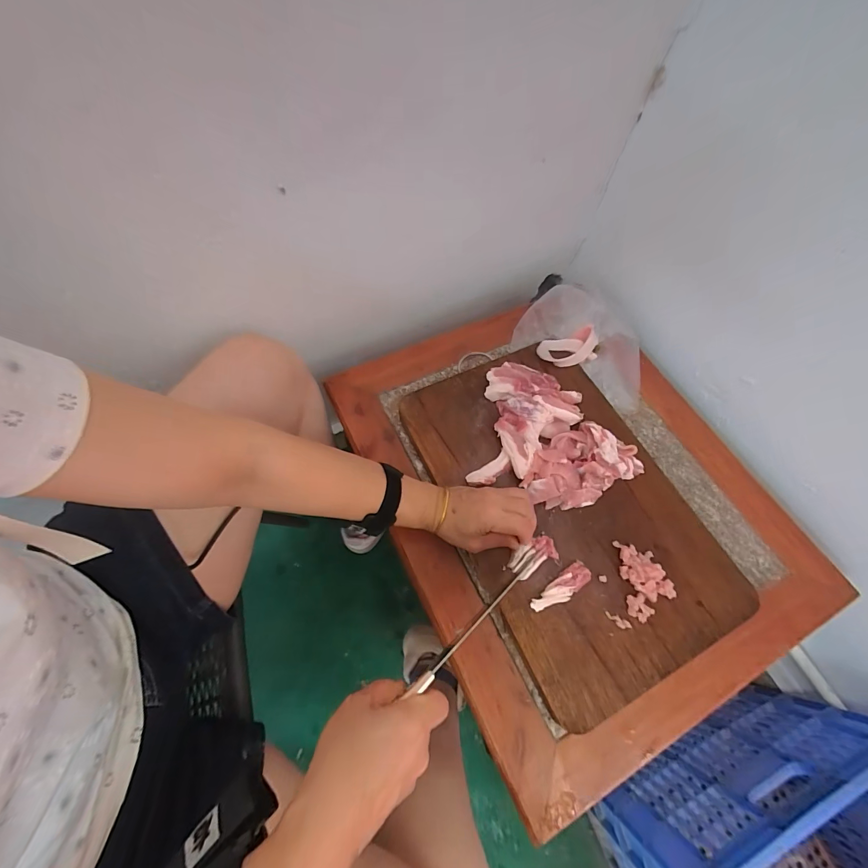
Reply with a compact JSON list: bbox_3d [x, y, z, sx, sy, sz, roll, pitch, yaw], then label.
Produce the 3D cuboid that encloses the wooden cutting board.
[{"bbox_3d":[0.175,0.083,0.516,0.301,0.045,0.463,-22,68,-13],"label":"wooden cutting board"}]

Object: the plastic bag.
[{"bbox_3d":[0.276,-0.170,0.650,0.234,0.031,0.203,33,67,11],"label":"plastic bag"}]

